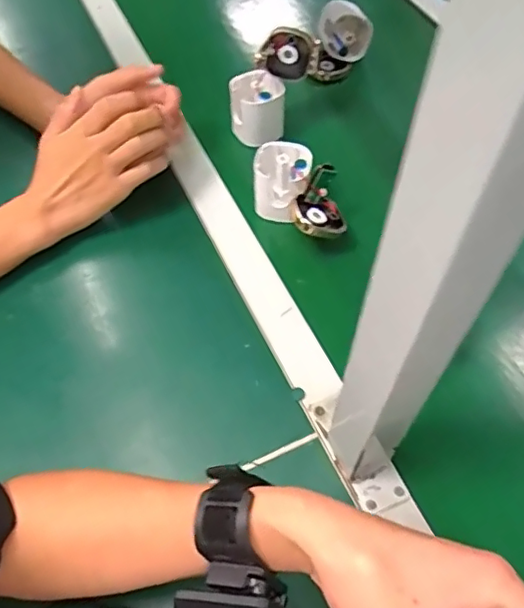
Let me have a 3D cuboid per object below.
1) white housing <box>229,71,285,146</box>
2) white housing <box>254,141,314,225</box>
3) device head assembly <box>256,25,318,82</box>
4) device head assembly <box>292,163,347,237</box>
[{"bbox_3d":[-0.004,-0.224,0.644,0.061,0.064,0.052,-5,55,-4],"label":"white housing"},{"bbox_3d":[0.021,-0.126,0.587,0.053,0.064,0.057,7,55,4],"label":"white housing"},{"bbox_3d":[0.027,-0.274,0.617,0.069,0.050,0.025,-10,56,-8],"label":"device head assembly"},{"bbox_3d":[0.057,-0.099,0.549,0.052,0.050,0.050,3,55,1],"label":"device head assembly"}]

